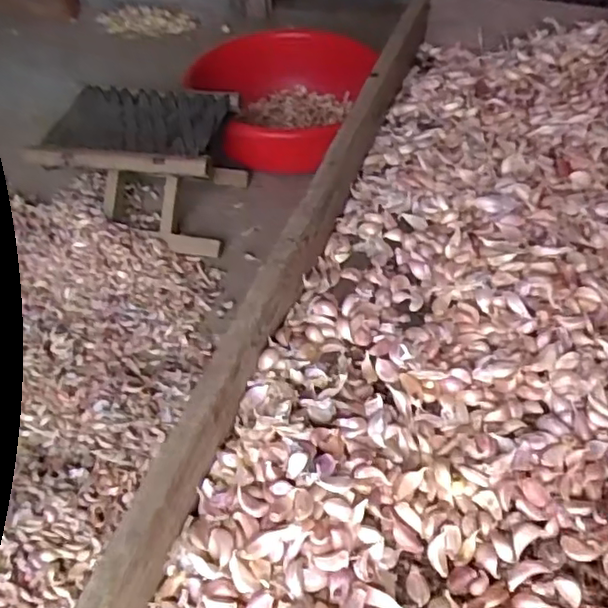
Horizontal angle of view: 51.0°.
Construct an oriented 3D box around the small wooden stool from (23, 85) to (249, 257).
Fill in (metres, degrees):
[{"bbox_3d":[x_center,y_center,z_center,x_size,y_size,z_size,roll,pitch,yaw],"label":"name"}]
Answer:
[{"bbox_3d":[-0.251,-0.224,1.037,0.260,0.177,0.209,8,48,8],"label":"small wooden stool"}]

